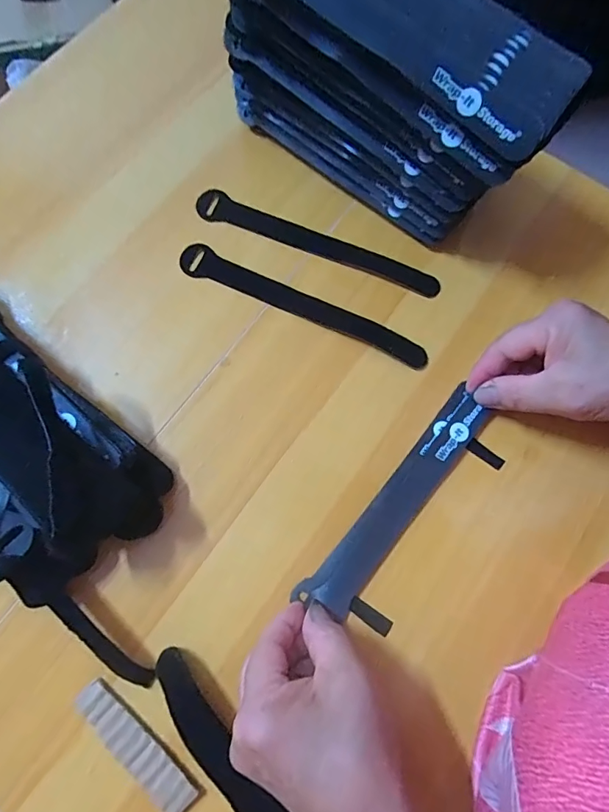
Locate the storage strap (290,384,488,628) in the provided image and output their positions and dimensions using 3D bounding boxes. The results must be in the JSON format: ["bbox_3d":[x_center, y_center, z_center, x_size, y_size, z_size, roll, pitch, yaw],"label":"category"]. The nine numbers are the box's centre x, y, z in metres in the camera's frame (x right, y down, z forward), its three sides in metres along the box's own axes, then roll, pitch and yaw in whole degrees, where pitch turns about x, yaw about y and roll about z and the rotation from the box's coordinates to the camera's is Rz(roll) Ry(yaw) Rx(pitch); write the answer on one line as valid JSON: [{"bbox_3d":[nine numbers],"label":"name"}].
[{"bbox_3d":[0.064,0.062,0.303,0.030,0.009,0.175,39,78,9],"label":"storage strap"}]

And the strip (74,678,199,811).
[{"bbox_3d":[-0.098,0.196,0.259,0.085,0.005,0.020,41,78,9],"label":"strip"}]

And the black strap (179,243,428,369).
[{"bbox_3d":[-0.002,-0.076,0.337,0.196,0.005,0.023,23,79,6],"label":"black strap"}]

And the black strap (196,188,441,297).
[{"bbox_3d":[0.009,-0.126,0.352,0.197,0.005,0.024,23,76,5],"label":"black strap"}]

